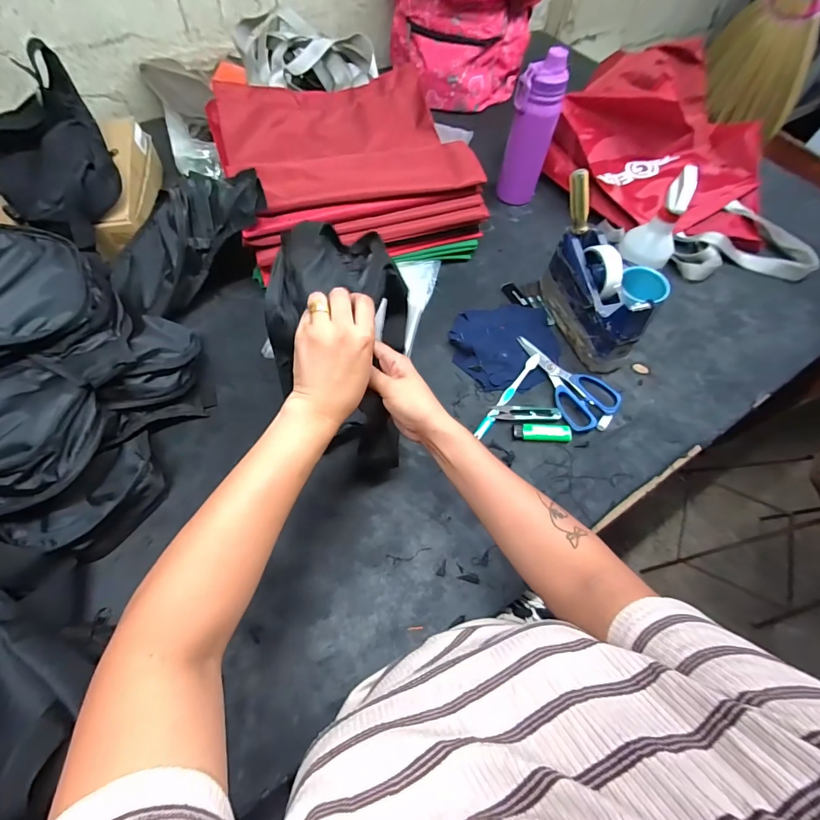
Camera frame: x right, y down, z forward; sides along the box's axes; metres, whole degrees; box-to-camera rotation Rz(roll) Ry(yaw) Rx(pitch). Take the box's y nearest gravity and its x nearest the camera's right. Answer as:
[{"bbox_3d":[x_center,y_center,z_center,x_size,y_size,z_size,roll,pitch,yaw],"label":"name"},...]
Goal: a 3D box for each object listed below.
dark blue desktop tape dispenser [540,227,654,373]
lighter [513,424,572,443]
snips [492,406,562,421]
[{"bbox_3d":[0.280,-0.170,0.594,0.066,0.105,0.198,-9,63,-8],"label":"dark blue desktop tape dispenser"},{"bbox_3d":[0.185,0.032,0.537,0.077,0.016,0.023,3,62,-2],"label":"lighter"},{"bbox_3d":[0.168,0.003,0.554,0.095,0.007,0.026,0,62,-4],"label":"snips"}]

